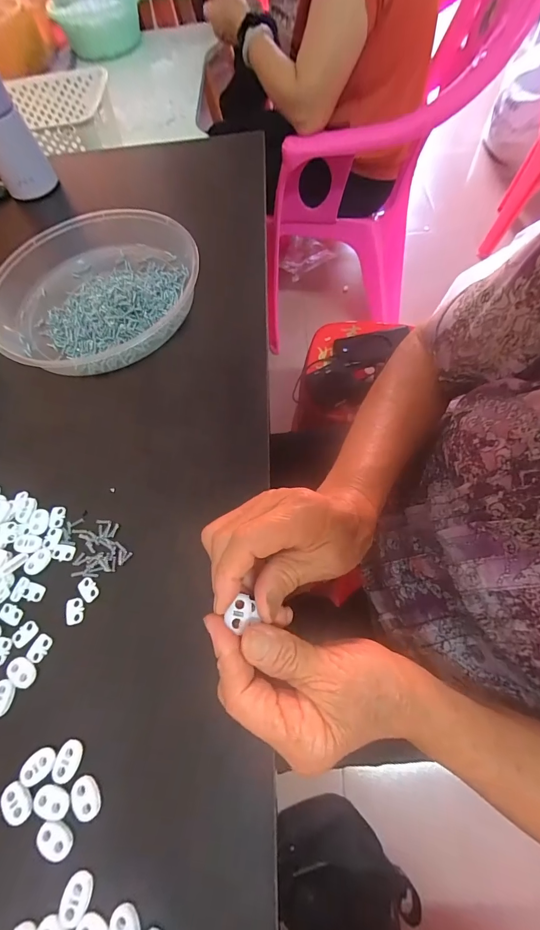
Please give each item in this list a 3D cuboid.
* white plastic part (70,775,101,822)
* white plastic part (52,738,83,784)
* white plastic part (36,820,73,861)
[{"bbox_3d":[-0.116,0.209,0.227,0.015,0.005,0.023,-35,67,-13],"label":"white plastic part"},{"bbox_3d":[-0.132,0.193,0.235,0.016,0.004,0.022,6,65,6],"label":"white plastic part"},{"bbox_3d":[-0.130,0.226,0.218,0.022,0.004,0.015,29,69,16],"label":"white plastic part"}]

